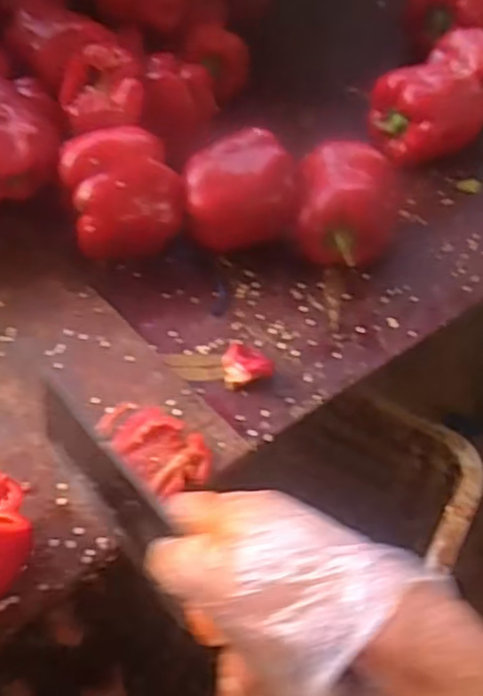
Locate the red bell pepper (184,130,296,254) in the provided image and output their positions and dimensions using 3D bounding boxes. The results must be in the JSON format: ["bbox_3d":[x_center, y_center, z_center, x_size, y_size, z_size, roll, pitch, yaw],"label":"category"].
[{"bbox_3d":[-0.004,-0.119,0.577,0.089,0.079,0.074,-14,55,-13],"label":"red bell pepper"}]

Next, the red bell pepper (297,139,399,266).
[{"bbox_3d":[0.087,-0.117,0.591,0.083,0.070,0.099,2,53,-1],"label":"red bell pepper"}]

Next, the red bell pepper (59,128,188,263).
[{"bbox_3d":[-0.092,-0.114,0.561,0.087,0.090,0.075,-13,54,-12],"label":"red bell pepper"}]

